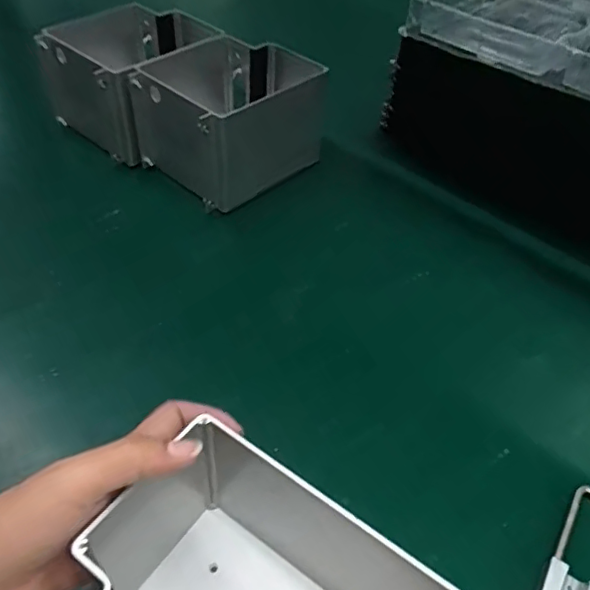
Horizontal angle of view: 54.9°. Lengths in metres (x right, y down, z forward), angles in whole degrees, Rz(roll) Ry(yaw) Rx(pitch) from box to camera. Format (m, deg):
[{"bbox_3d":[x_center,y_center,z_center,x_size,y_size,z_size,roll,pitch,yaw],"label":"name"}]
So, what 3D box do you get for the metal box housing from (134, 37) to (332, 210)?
[{"bbox_3d":[-0.067,-0.190,0.612,0.172,0.105,0.144,-34,57,-31],"label":"metal box housing"}]

